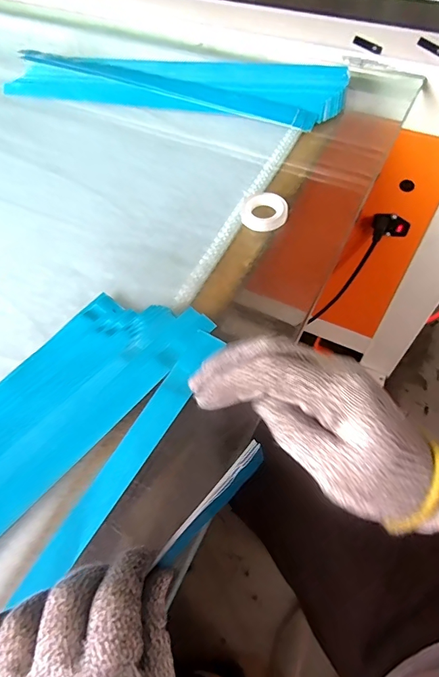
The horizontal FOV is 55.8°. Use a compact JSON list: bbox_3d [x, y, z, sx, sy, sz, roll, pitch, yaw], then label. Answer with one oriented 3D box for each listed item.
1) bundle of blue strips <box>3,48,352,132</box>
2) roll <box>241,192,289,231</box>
[{"bbox_3d":[-0.058,-0.311,0.504,0.409,0.019,0.098,13,61,11],"label":"bundle of blue strips"},{"bbox_3d":[0.043,-0.118,0.390,0.042,0.016,0.039,-1,60,3],"label":"roll"}]

